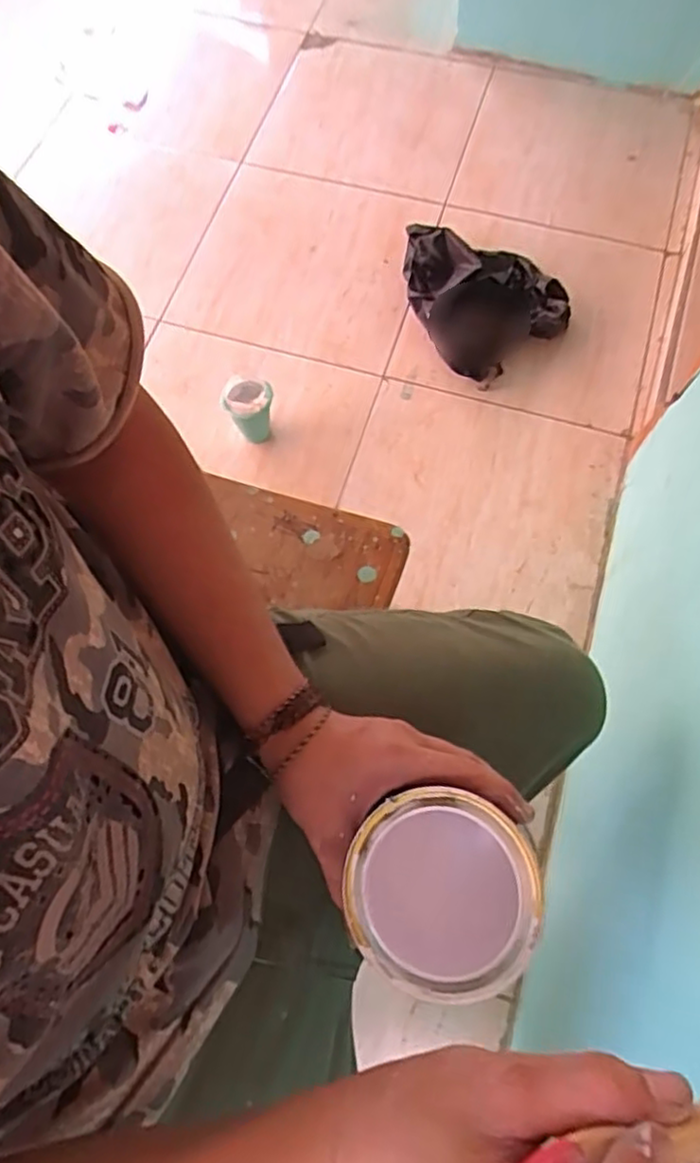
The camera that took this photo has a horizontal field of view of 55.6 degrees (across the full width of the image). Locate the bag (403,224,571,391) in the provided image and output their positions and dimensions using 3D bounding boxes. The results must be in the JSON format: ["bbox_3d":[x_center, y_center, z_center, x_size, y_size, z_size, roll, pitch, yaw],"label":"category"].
[{"bbox_3d":[0.215,-0.486,1.103,0.246,0.099,0.267,-39,73,-13],"label":"bag"}]

